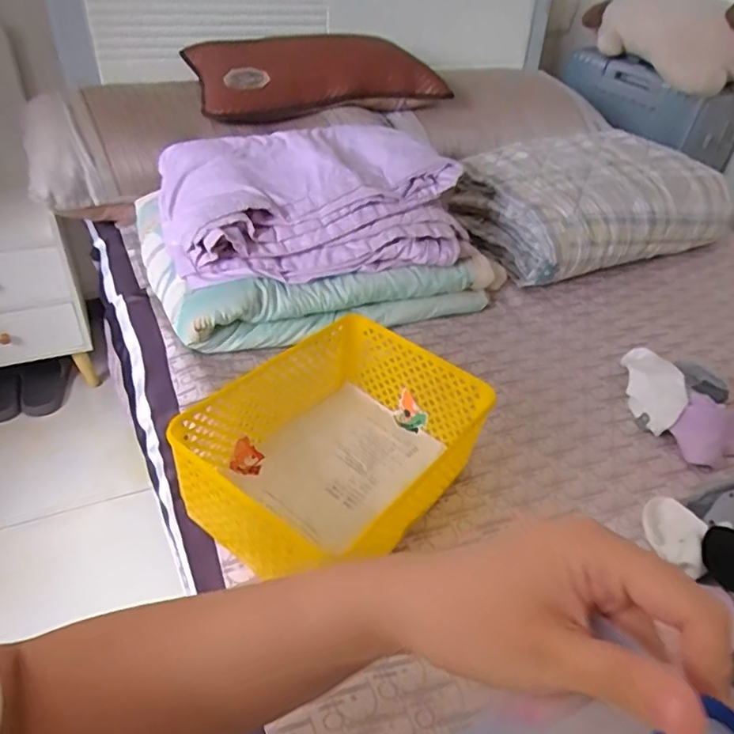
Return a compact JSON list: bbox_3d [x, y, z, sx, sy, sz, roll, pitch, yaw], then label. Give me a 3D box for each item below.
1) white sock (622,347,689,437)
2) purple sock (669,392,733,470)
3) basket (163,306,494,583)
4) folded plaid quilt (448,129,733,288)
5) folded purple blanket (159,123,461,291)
[{"bbox_3d":[0.376,0.026,0.762,0.065,0.048,0.136,12,41,7],"label":"white sock"},{"bbox_3d":[0.441,0.071,0.707,0.128,0.052,0.071,-10,44,-18],"label":"purple sock"},{"bbox_3d":[-0.027,0.084,0.595,0.208,0.115,0.276,31,47,26],"label":"basket"},{"bbox_3d":[0.401,-0.312,1.078,0.440,0.157,0.326,-14,45,-21],"label":"folded plaid quilt"},{"bbox_3d":[-0.093,-0.257,0.875,0.423,0.118,0.287,-7,43,-14],"label":"folded purple blanket"}]

